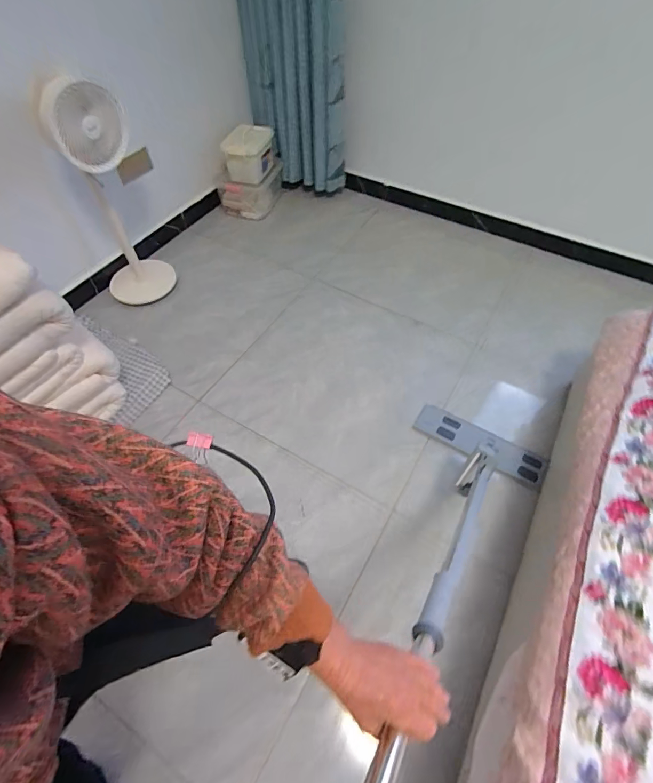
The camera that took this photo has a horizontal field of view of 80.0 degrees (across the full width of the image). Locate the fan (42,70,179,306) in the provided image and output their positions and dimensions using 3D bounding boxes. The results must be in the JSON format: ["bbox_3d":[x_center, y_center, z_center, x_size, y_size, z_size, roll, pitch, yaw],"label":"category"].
[{"bbox_3d":[-0.846,-0.744,1.503,0.303,0.827,0.311,-24,62,-18],"label":"fan"}]

